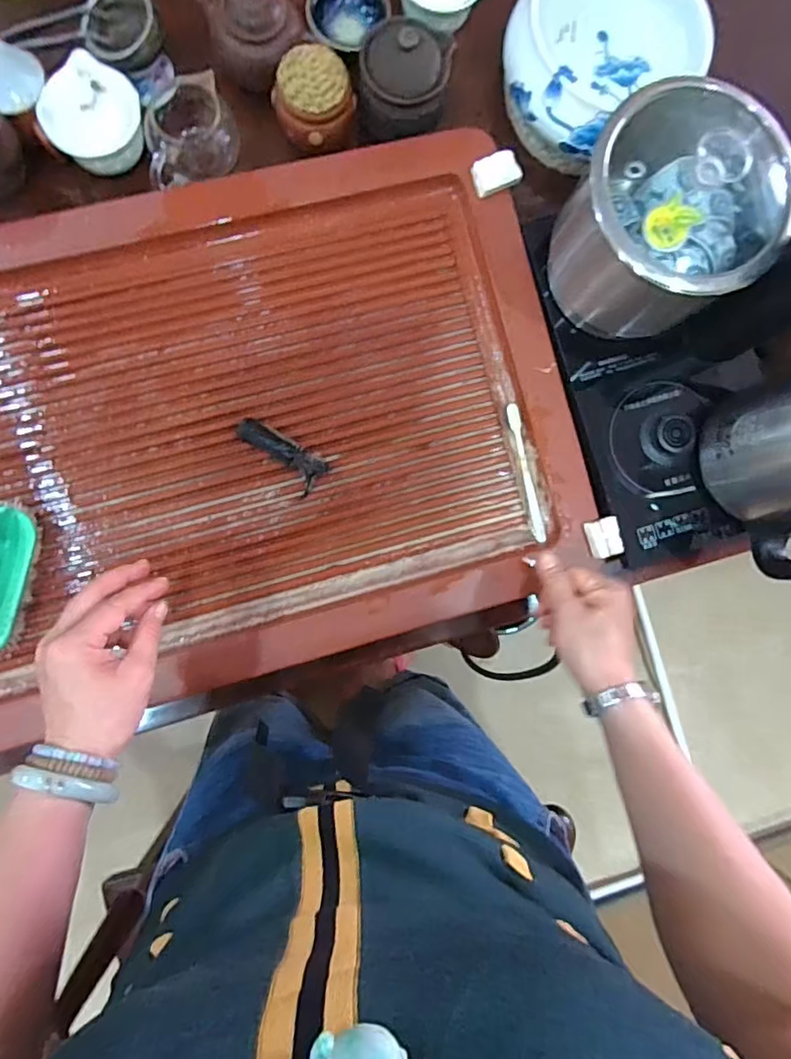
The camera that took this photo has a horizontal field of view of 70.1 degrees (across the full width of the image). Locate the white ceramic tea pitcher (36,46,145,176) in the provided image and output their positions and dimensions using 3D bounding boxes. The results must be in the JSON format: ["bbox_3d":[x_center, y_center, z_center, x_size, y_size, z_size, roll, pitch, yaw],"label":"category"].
[{"bbox_3d":[-0.288,-0.398,0.551,0.080,0.058,0.085,0,88,-5],"label":"white ceramic tea pitcher"}]

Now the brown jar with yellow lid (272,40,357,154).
[{"bbox_3d":[-0.082,-0.429,0.564,0.067,0.075,0.070,0,88,-7],"label":"brown jar with yellow lid"}]

